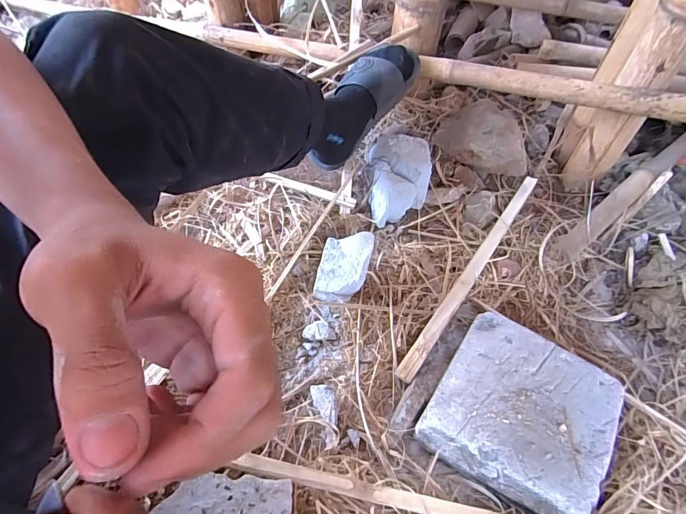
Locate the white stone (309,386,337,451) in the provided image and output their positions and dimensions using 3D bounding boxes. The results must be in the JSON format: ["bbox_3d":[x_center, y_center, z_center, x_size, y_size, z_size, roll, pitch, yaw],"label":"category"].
[{"bbox_3d":[-0.023,0.209,0.540,0.031,0.012,0.084,-5,50,-10],"label":"white stone"}]

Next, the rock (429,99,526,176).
[{"bbox_3d":[0.294,-0.250,0.837,0.191,0.076,0.144,21,50,12],"label":"rock"}]

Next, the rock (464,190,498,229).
[{"bbox_3d":[0.265,-0.092,0.775,0.058,0.032,0.073,19,50,11],"label":"rock"}]

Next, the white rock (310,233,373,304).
[{"bbox_3d":[0.000,0.018,0.637,0.074,0.076,0.095,14,49,6],"label":"white rock"}]

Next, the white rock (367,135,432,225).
[{"bbox_3d":[0.109,-0.162,0.787,0.112,0.078,0.211,3,49,-3],"label":"white rock"}]

